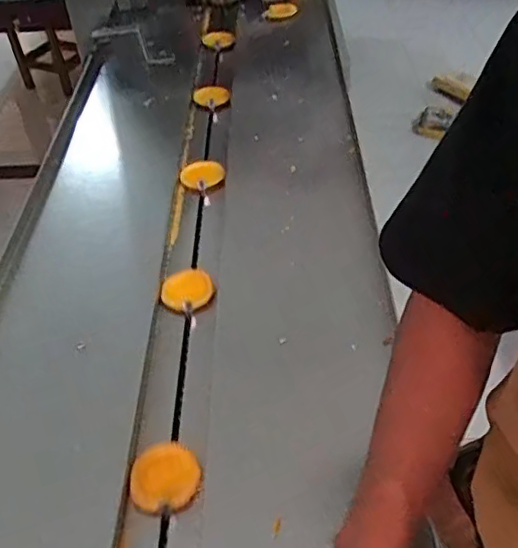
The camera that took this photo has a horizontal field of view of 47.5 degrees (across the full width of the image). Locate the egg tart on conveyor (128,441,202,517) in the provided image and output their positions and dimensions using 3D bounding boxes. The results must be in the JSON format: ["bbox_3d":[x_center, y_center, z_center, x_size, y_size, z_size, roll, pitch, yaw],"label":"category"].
[{"bbox_3d":[-0.093,0.202,0.587,0.069,0.017,0.070,1,45,3],"label":"egg tart on conveyor"}]

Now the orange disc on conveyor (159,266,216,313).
[{"bbox_3d":[-0.093,0.021,0.773,0.072,0.022,0.064,-35,53,-28],"label":"orange disc on conveyor"}]

